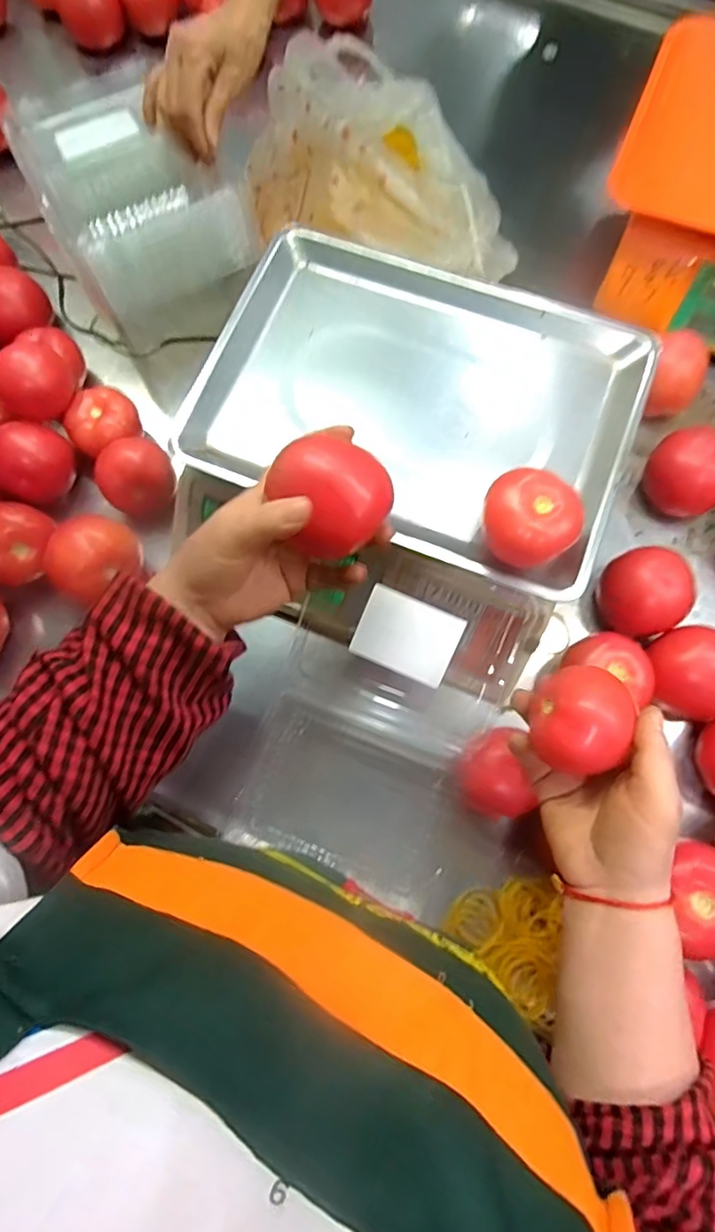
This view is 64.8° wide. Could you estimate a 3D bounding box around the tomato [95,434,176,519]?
[{"bbox_3d":[-0.209,-0.132,0.528,0.064,0.048,0.061,0,76,2],"label":"tomato"}]

